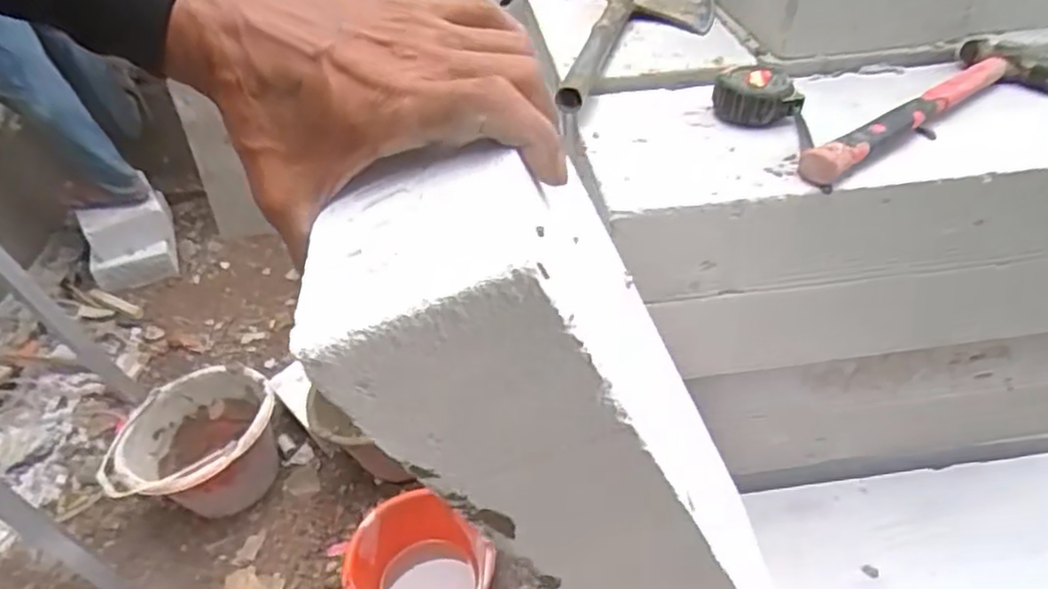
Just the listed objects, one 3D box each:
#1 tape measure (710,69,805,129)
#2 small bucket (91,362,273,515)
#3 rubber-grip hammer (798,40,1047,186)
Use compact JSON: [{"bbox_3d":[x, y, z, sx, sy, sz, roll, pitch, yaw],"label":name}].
[{"bbox_3d":[0.199,-0.169,0.607,0.059,0.033,0.054,-11,43,-9],"label":"tape measure"},{"bbox_3d":[-0.621,0.300,1.356,0.316,0.176,0.245,-19,45,-17],"label":"small bucket"},{"bbox_3d":[0.339,-0.144,0.571,0.275,0.026,0.089,-32,50,-27],"label":"rubber-grip hammer"}]

